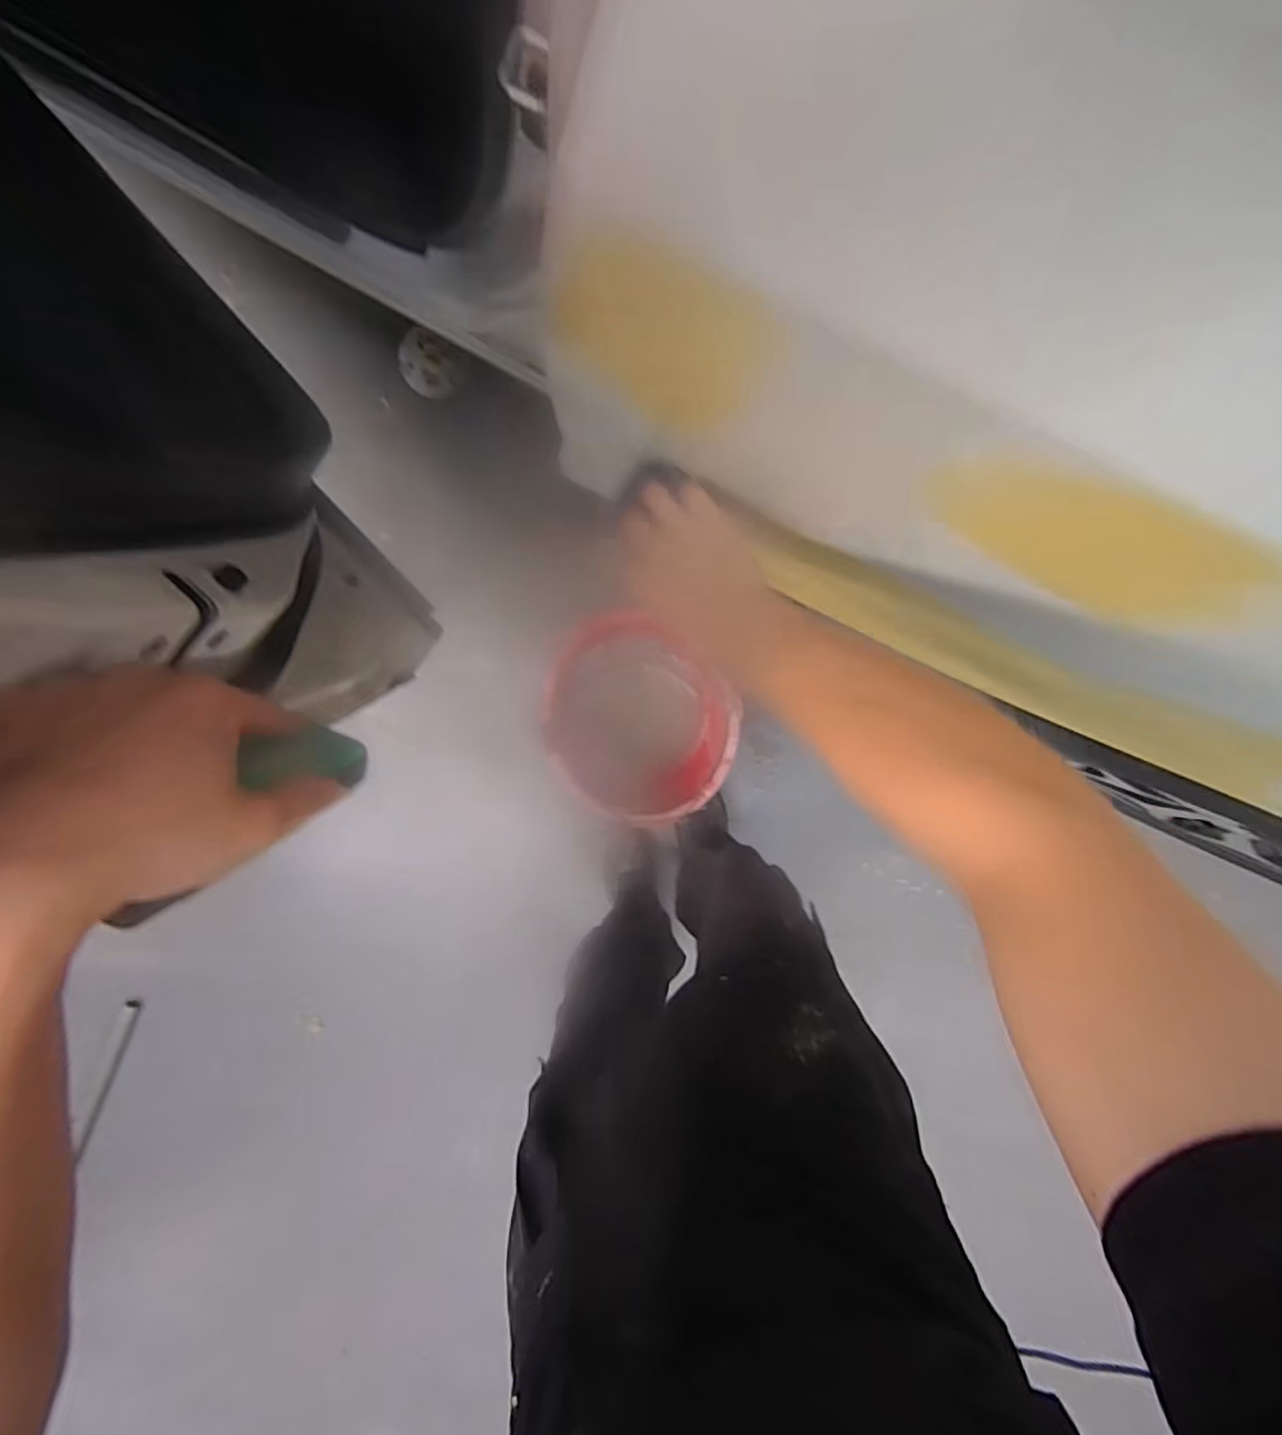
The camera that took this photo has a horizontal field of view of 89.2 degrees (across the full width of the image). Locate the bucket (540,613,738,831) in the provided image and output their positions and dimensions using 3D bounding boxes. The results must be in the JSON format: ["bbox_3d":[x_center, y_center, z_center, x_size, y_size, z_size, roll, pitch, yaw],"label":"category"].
[{"bbox_3d":[-0.024,0.005,1.115,0.323,0.216,0.320,-1,99,-3],"label":"bucket"}]

